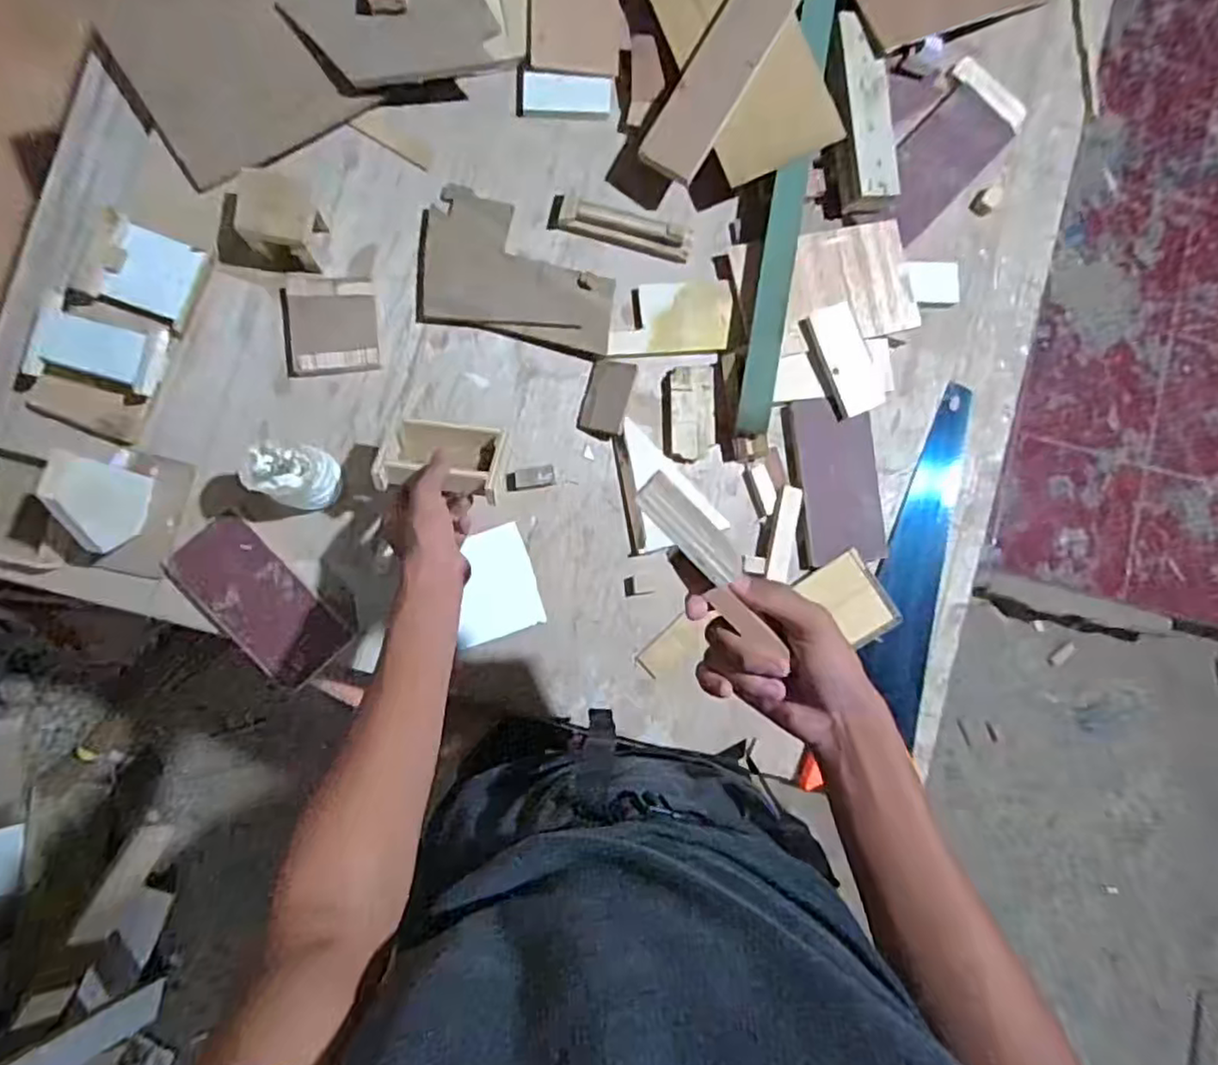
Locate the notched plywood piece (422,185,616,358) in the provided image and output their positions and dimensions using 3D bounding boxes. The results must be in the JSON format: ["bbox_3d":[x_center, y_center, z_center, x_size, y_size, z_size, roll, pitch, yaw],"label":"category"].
[{"bbox_3d":[-0.097,-0.292,0.742,0.215,0.011,0.145,12,89,0],"label":"notched plywood piece"}]

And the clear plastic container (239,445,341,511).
[{"bbox_3d":[-0.316,-0.059,0.676,0.057,0.100,0.060,0,87,-3],"label":"clear plastic container"}]

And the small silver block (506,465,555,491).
[{"bbox_3d":[-0.088,-0.061,0.744,0.053,0.020,0.026,-7,87,-4],"label":"small silver block"}]

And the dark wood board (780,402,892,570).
[{"bbox_3d":[0.262,-0.059,0.768,0.102,0.027,0.185,-4,87,-3],"label":"dark wood board"}]

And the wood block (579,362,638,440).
[{"bbox_3d":[-0.003,-0.151,0.745,0.047,0.023,0.081,16,86,-2],"label":"wood block"}]

